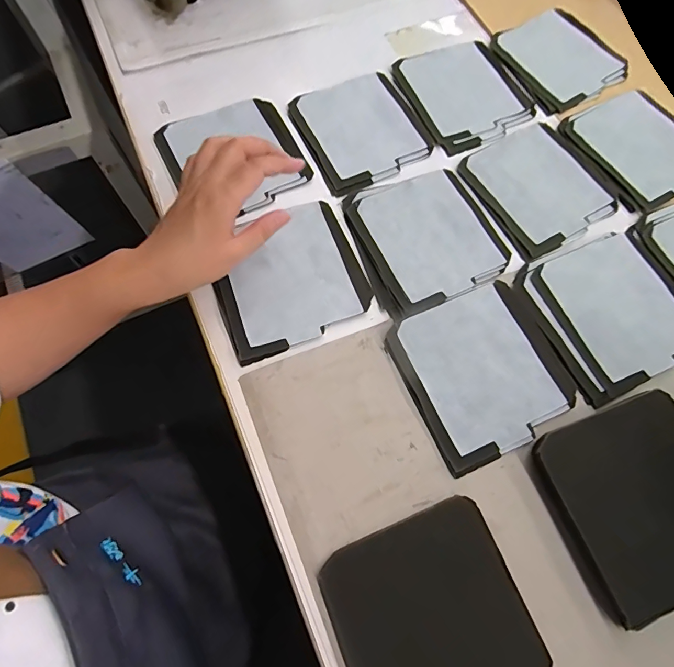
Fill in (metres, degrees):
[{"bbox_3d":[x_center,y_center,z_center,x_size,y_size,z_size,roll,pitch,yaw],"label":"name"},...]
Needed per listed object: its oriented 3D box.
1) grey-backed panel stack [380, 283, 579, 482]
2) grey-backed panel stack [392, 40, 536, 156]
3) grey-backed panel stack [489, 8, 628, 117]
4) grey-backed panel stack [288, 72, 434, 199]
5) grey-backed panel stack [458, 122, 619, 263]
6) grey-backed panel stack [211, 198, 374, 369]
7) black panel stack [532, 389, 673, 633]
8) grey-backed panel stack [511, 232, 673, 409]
[{"bbox_3d":[0.130,0.032,0.374,0.137,0.009,0.137,-24,72,-8],"label":"grey-backed panel stack"},{"bbox_3d":[0.152,-0.282,0.494,0.133,0.009,0.142,-22,72,-8],"label":"grey-backed panel stack"},{"bbox_3d":[0.271,-0.336,0.506,0.131,0.007,0.132,-30,73,-10],"label":"grey-backed panel stack"},{"bbox_3d":[0.028,-0.227,0.462,0.130,0.008,0.135,-22,72,-8],"label":"grey-backed panel stack"},{"bbox_3d":[0.214,-0.156,0.448,0.128,0.005,0.140,-26,72,-9],"label":"grey-backed panel stack"},{"bbox_3d":[-0.047,-0.056,0.394,0.134,0.014,0.134,-22,72,-8],"label":"grey-backed panel stack"},{"bbox_3d":[0.237,0.127,0.327,0.129,0.017,0.135,-20,72,-7],"label":"black panel stack"},{"bbox_3d":[0.256,-0.022,0.395,0.134,0.007,0.136,-24,72,-8],"label":"grey-backed panel stack"}]

